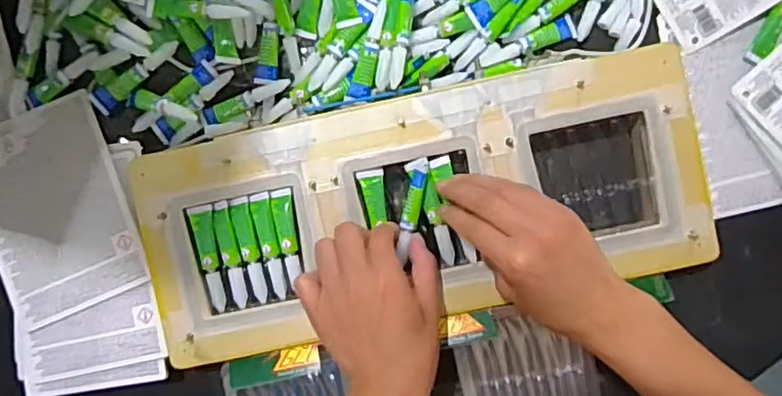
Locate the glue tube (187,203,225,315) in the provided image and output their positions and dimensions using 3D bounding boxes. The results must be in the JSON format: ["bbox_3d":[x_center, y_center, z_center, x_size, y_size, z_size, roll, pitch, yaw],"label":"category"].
[{"bbox_3d":[-0.140,0.047,0.478,0.018,0.006,0.083,-13,90,3],"label":"glue tube"}]

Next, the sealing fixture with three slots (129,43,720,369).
[{"bbox_3d":[0.023,0.007,0.469,0.418,0.018,0.165,-13,92,2],"label":"sealing fixture with three slots"}]

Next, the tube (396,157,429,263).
[{"bbox_3d":[0.015,0.004,0.463,0.016,0.019,0.069,10,90,0],"label":"tube"}]

